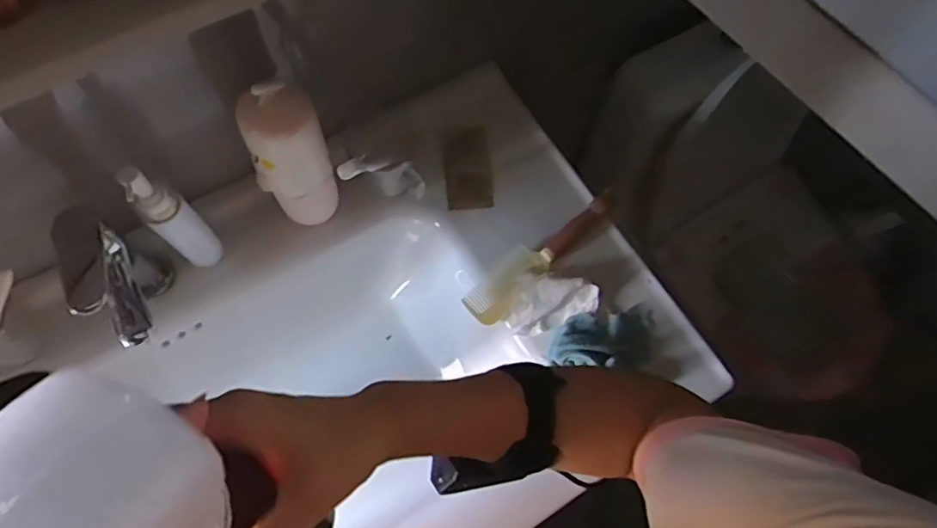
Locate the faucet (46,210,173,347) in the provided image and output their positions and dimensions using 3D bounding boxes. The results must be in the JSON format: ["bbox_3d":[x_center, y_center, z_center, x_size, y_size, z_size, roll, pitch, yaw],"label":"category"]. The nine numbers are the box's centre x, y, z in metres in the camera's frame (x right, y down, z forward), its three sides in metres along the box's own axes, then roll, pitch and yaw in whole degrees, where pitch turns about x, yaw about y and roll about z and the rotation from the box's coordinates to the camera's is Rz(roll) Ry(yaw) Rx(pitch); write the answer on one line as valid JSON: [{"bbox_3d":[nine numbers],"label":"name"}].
[{"bbox_3d":[-0.337,0.031,0.586,0.045,0.186,0.129,-20,70,-10],"label":"faucet"}]

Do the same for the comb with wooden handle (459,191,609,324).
[{"bbox_3d":[0.086,-0.019,0.676,0.222,0.026,0.044,-42,75,-17],"label":"comb with wooden handle"}]

